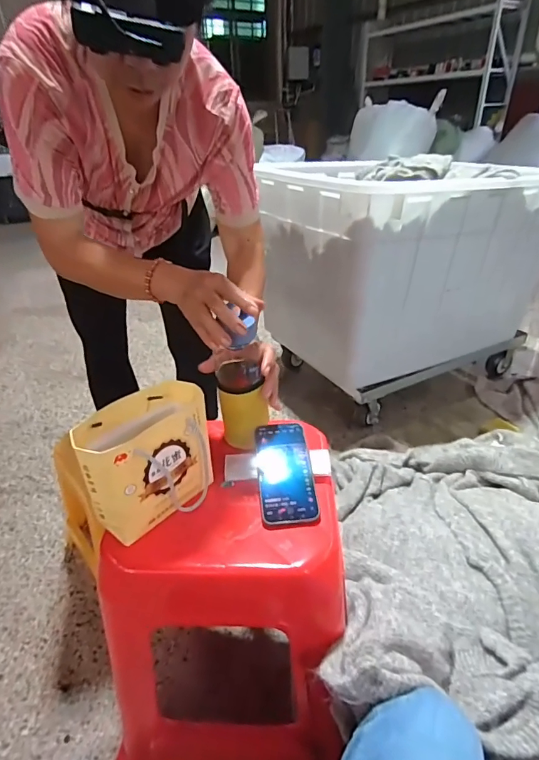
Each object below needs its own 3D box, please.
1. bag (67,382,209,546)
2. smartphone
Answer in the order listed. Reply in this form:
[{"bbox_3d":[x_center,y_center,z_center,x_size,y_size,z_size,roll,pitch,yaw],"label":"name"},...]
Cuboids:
[{"bbox_3d":[-0.159,0.102,0.578,0.165,0.140,0.100,-24,37,-31],"label":"bag"},{"bbox_3d":[0.022,0.128,0.625,0.076,0.009,0.159,-7,45,1],"label":"smartphone"}]

